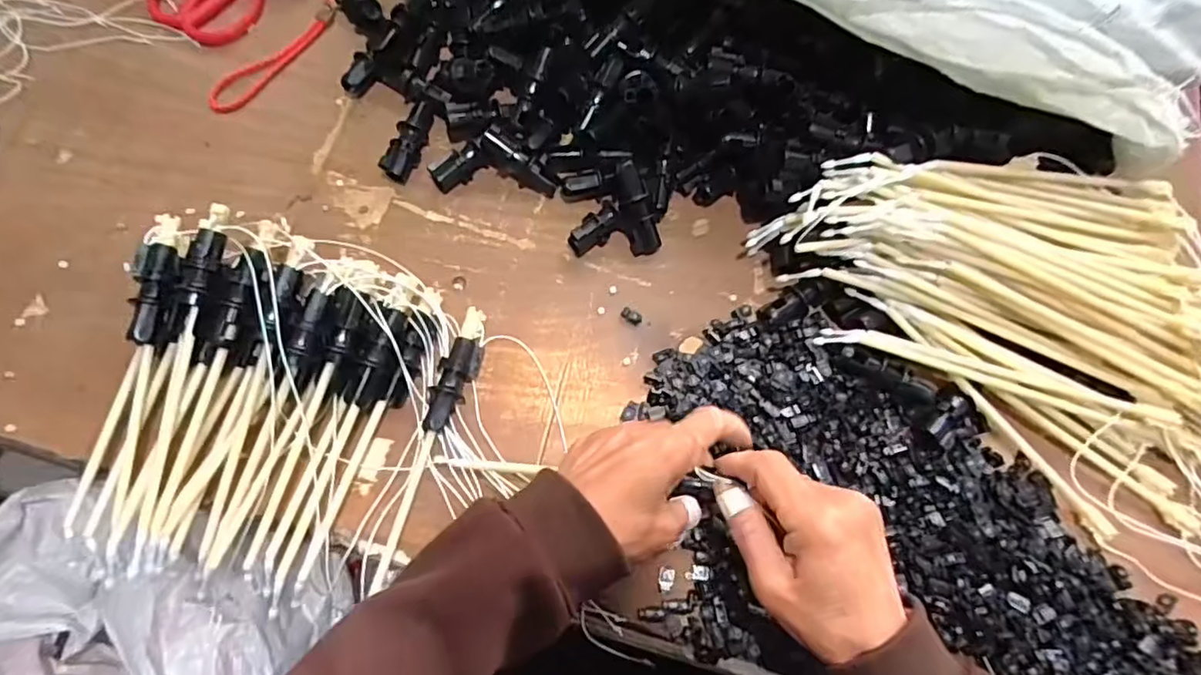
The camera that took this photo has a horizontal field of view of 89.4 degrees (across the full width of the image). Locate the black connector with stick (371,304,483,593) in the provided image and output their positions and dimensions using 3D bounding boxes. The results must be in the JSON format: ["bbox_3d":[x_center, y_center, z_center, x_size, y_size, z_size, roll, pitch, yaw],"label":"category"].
[{"bbox_3d":[-0.112,0.064,0.399,0.022,0.016,0.186,17,71,4],"label":"black connector with stick"}]

